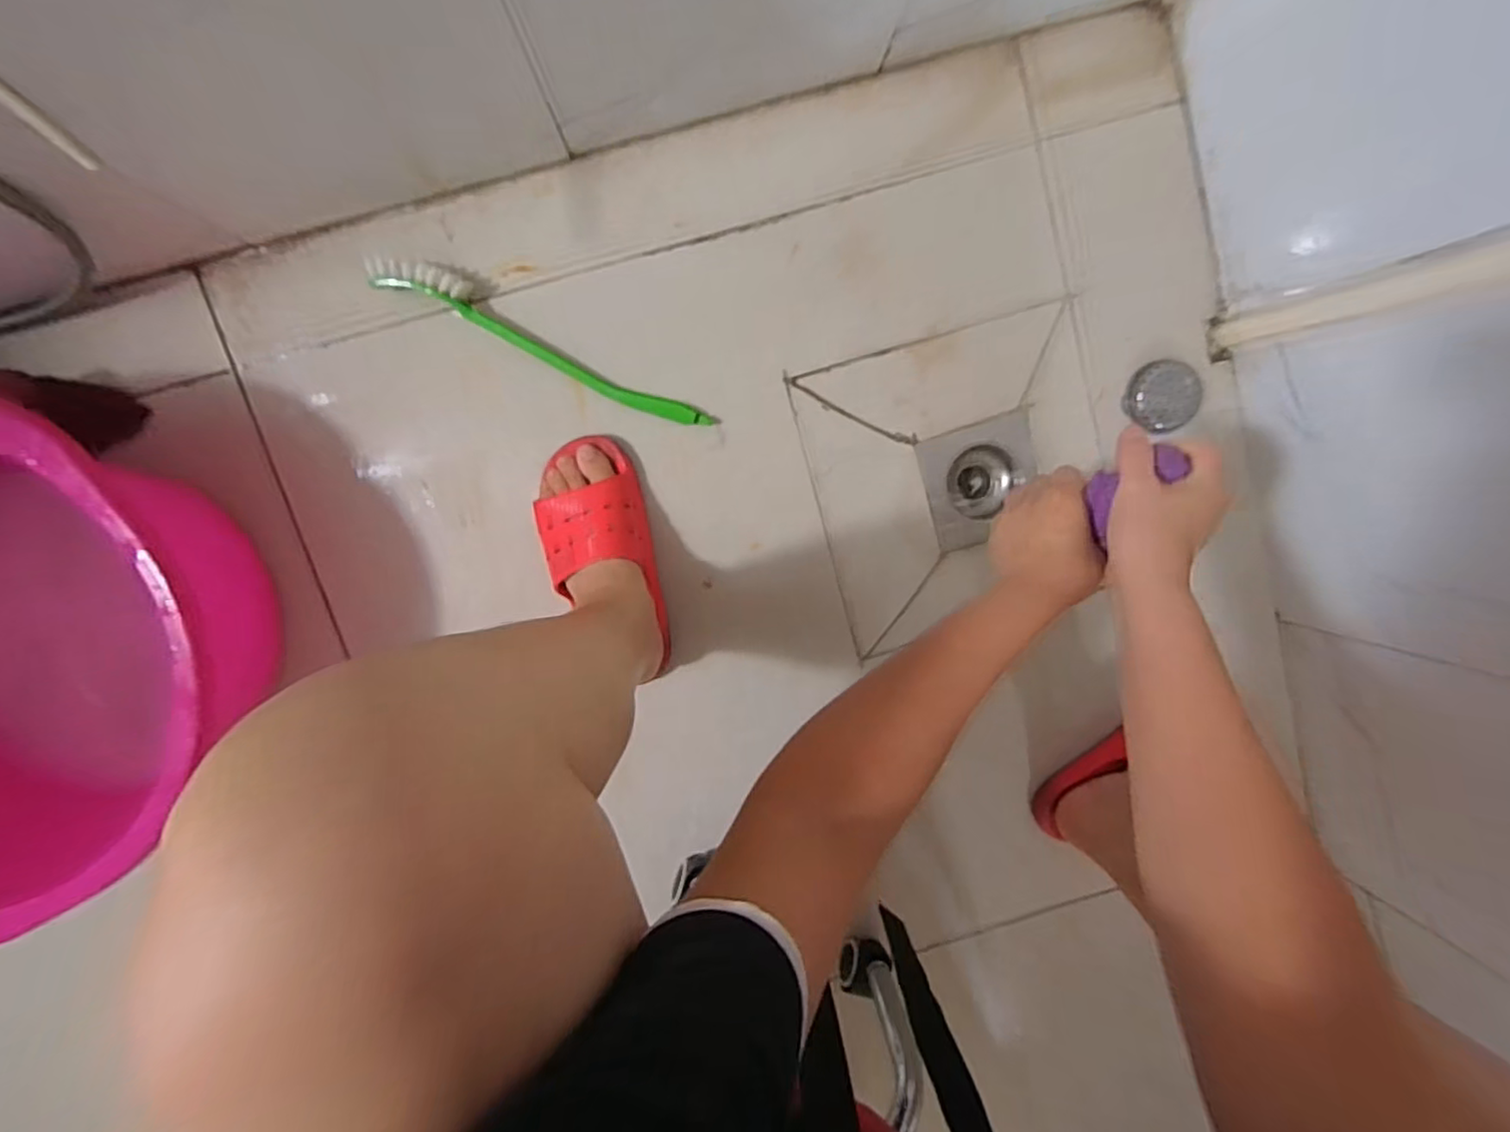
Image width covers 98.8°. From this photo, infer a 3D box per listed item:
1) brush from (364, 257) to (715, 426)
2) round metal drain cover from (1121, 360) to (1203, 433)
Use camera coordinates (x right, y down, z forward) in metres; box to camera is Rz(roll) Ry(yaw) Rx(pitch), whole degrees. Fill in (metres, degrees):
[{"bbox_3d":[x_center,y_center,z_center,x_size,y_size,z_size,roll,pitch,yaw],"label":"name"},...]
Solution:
[{"bbox_3d":[-0.198,-0.211,0.617,0.335,0.035,0.038,24,95,-8],"label":"brush"},{"bbox_3d":[0.435,-0.182,0.685,0.074,0.012,0.079,-1,98,-5],"label":"round metal drain cover"}]

